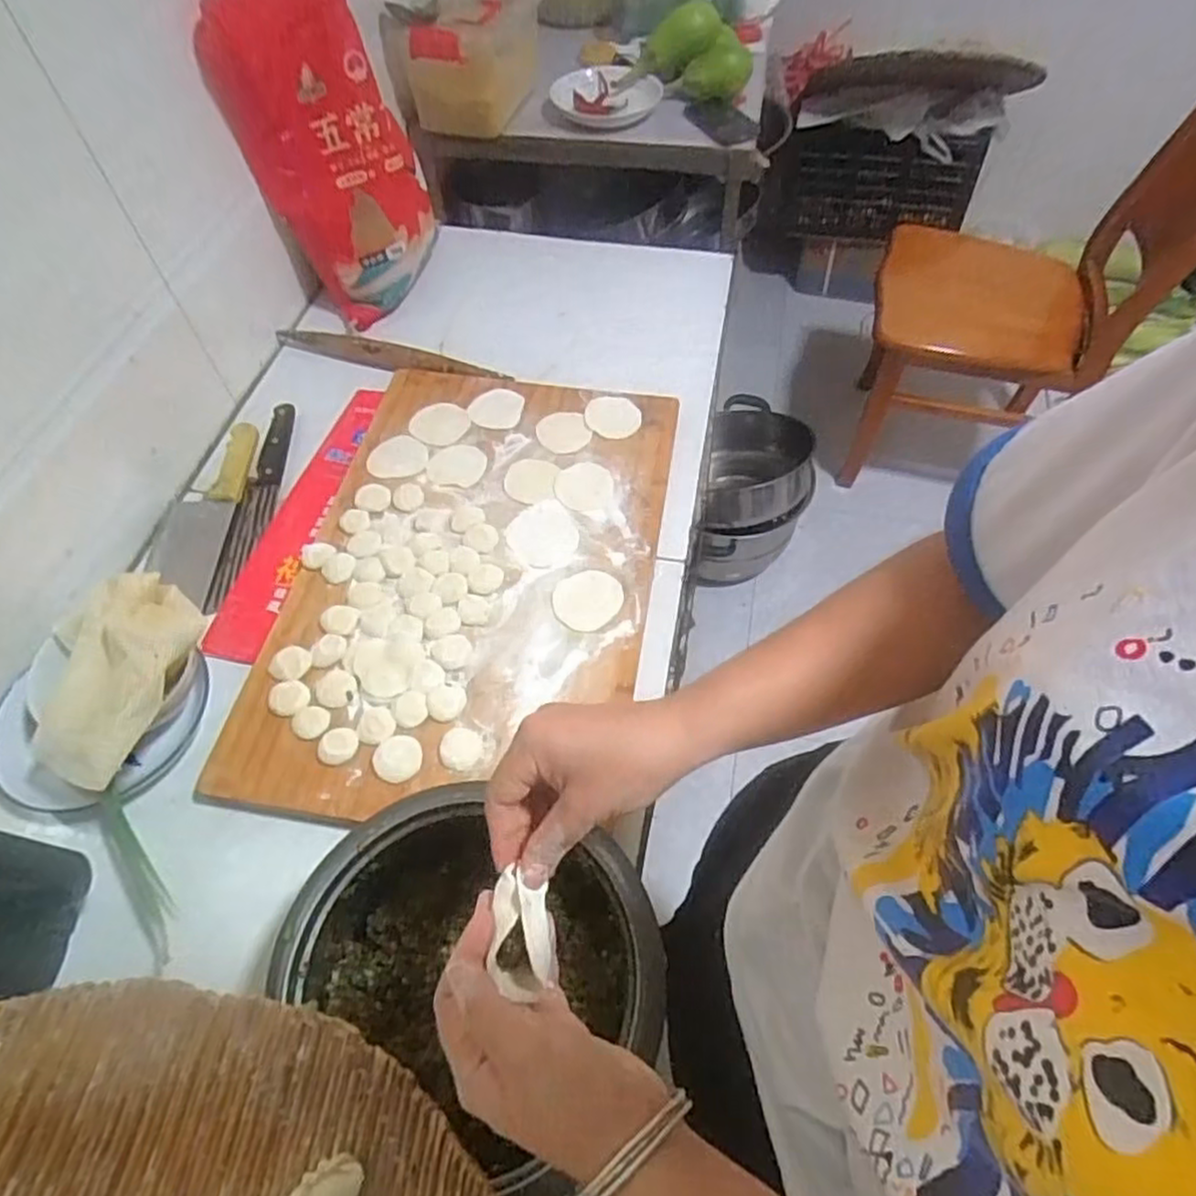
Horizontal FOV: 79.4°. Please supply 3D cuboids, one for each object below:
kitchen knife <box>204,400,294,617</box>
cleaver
[{"bbox_3d":[-0.398,-0.113,0.841,0.035,0.013,0.298,20,54,-26],"label":"kitchen knife"},{"bbox_3d":[-0.460,-0.105,0.832,0.082,0.021,0.246,0,57,2],"label":"cleaver"}]

